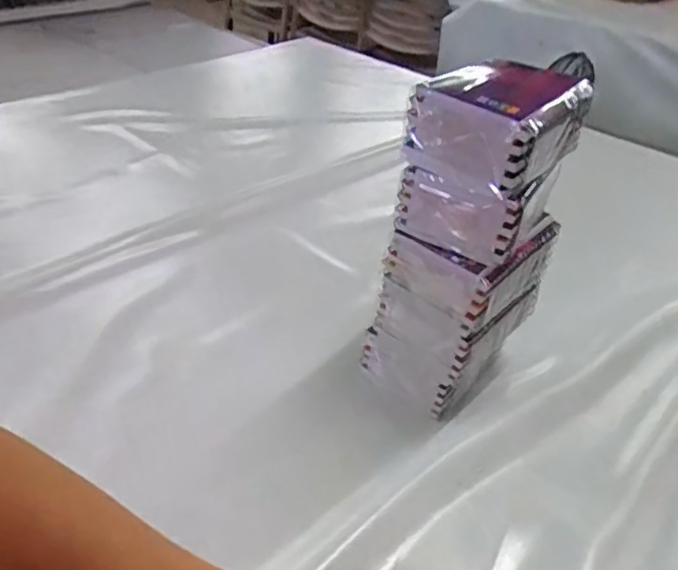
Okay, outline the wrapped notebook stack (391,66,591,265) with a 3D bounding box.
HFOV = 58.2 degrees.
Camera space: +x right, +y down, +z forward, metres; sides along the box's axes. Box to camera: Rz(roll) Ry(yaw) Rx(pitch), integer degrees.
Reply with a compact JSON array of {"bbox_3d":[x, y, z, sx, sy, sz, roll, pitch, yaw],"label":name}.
[{"bbox_3d":[0.122,-0.104,0.479,0.094,0.119,0.126,26,41,25],"label":"wrapped notebook stack"}]

